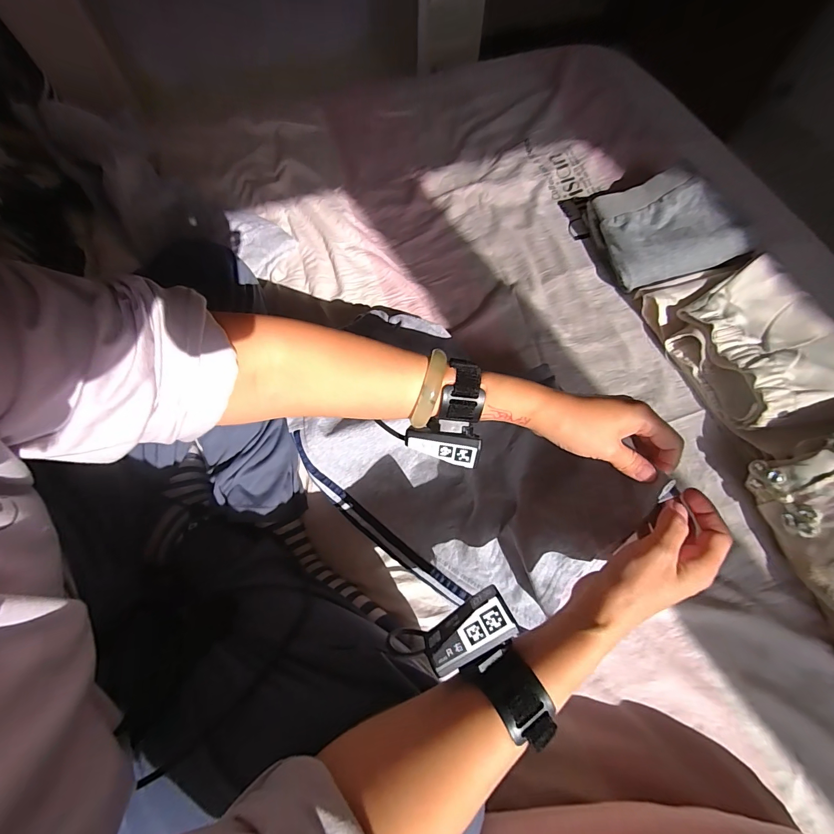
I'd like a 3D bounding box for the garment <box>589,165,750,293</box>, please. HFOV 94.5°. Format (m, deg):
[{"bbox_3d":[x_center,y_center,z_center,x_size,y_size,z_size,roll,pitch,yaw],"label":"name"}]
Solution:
[{"bbox_3d":[0.393,-0.304,0.624,0.207,0.062,0.167,-16,69,-6],"label":"garment"}]

